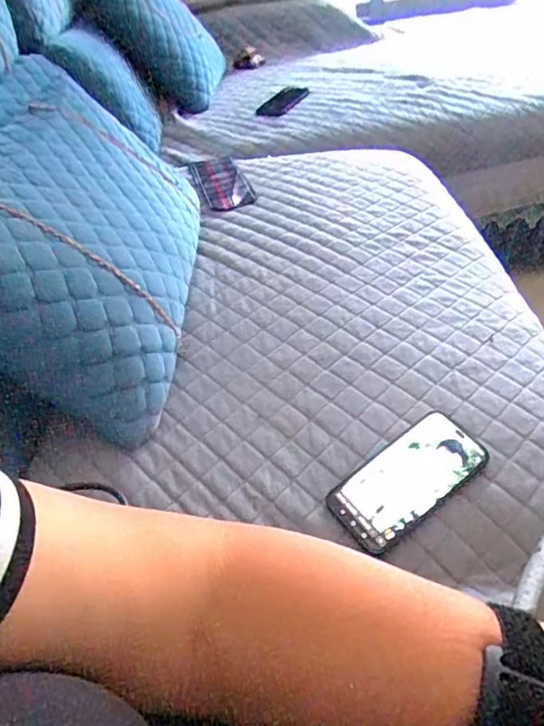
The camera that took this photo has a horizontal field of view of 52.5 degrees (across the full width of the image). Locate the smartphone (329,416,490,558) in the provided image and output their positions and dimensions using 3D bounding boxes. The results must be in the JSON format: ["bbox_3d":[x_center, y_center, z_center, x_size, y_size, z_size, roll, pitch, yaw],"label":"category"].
[{"bbox_3d":[0.134,0.113,0.543,0.164,0.006,0.074,-33,59,-19],"label":"smartphone"}]

